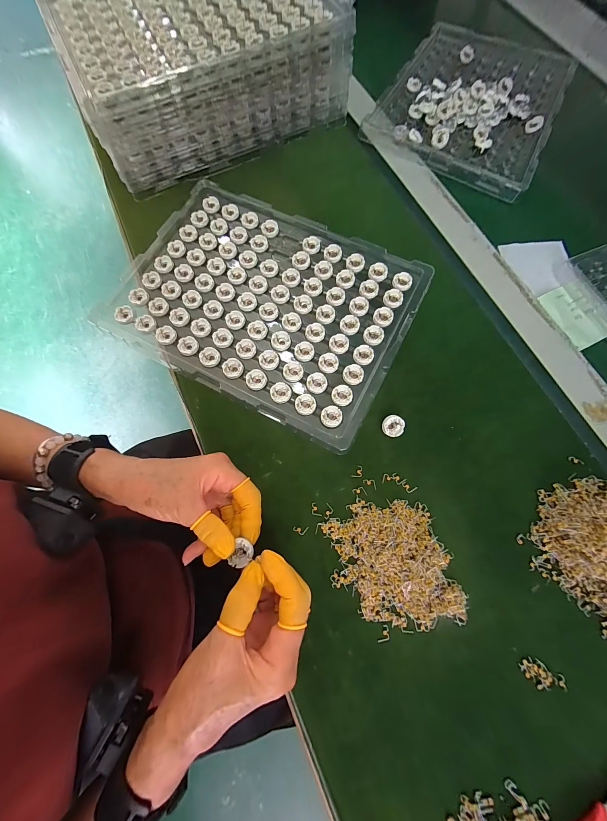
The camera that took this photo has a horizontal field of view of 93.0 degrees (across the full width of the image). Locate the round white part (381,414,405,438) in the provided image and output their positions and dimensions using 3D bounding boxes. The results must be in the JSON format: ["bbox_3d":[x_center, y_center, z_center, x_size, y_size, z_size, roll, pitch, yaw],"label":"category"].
[{"bbox_3d":[0.097,0.017,0.310,0.023,0.008,0.022,0,74,0],"label":"round white part"}]

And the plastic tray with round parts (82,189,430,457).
[{"bbox_3d":[-0.053,-0.137,0.354,0.348,0.016,0.248,26,75,7],"label":"plastic tray with round parts"}]

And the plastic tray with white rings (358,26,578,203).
[{"bbox_3d":[0.277,-0.508,0.460,0.248,0.018,0.362,27,76,7],"label":"plastic tray with white rings"}]

